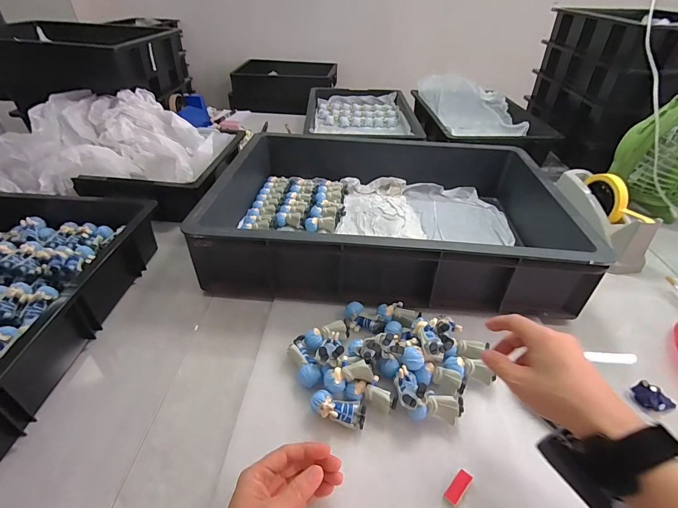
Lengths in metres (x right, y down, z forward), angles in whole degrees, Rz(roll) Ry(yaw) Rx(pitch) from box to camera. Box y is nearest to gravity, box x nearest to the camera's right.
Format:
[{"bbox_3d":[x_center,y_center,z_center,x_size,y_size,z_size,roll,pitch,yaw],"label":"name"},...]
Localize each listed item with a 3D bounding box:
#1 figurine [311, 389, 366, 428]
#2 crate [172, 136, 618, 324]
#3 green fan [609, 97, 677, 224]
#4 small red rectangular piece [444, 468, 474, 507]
[{"bbox_3d":[-0.001,0.177,0.397,0.061,0.029,0.025,9,39,9],"label":"figurine"},{"bbox_3d":[0.088,-0.089,0.654,0.578,0.139,0.407,4,39,3],"label":"crate"},{"bbox_3d":[0.686,-0.201,0.701,0.191,0.244,0.154,-21,44,-26],"label":"green fan"},{"bbox_3d":[0.118,0.231,0.347,0.015,0.006,0.035,32,48,32],"label":"small red rectangular piece"}]

